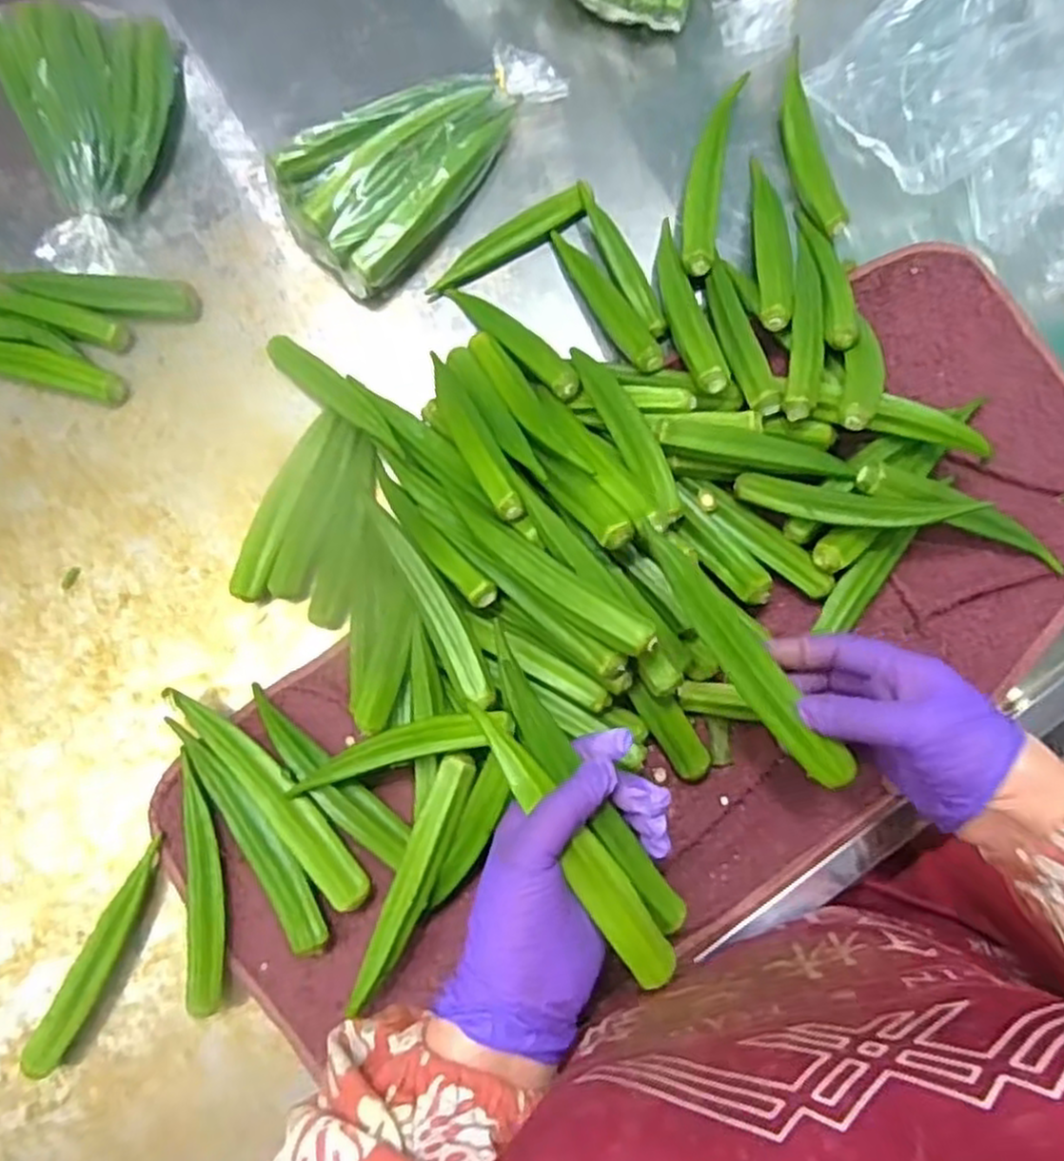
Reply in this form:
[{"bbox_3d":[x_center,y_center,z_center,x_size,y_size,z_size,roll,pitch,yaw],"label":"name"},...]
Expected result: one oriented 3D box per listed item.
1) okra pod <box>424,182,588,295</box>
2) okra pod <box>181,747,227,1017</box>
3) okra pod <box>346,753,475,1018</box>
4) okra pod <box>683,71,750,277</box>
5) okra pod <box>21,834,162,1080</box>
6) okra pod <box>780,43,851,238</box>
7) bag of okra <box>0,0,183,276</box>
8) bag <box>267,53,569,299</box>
[{"bbox_3d":[-0.020,-0.238,0.529,0.120,0.017,0.019,-28,79,-4],"label":"okra pod"},{"bbox_3d":[-0.197,0.179,0.454,0.022,0.024,0.144,-10,79,0],"label":"okra pod"},{"bbox_3d":[-0.066,0.169,0.429,0.023,0.021,0.143,19,80,5],"label":"okra pod"},{"bbox_3d":[0.124,-0.284,0.533,0.026,0.026,0.157,10,79,4],"label":"okra pod"},{"bbox_3d":[-0.254,0.221,0.446,0.022,0.023,0.132,24,80,6],"label":"okra pod"},{"bbox_3d":[0.192,-0.305,0.535,0.024,0.025,0.143,-13,79,-1],"label":"okra pod"},{"bbox_3d":[-0.312,-0.326,0.548,0.127,0.047,0.195,-17,79,-2],"label":"bag of okra"},{"bbox_3d":[-0.073,-0.300,0.533,0.213,0.046,0.105,-42,81,-6],"label":"bag"}]

